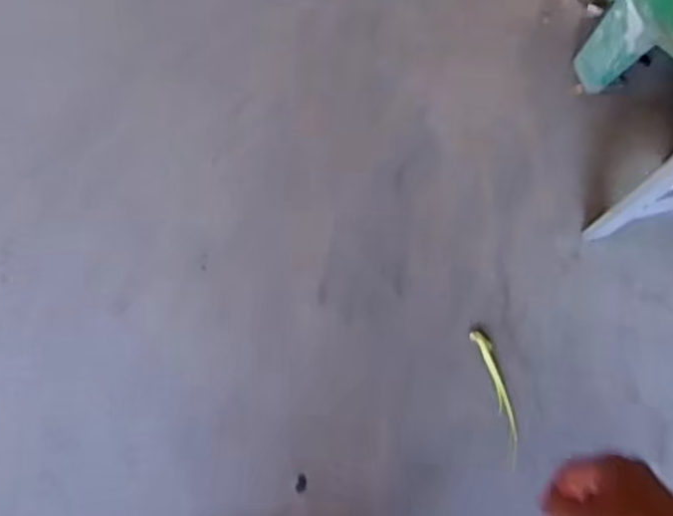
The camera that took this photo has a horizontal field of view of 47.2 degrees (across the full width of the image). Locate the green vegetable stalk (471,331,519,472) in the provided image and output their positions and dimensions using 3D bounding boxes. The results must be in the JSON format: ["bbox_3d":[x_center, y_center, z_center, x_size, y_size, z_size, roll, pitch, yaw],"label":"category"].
[{"bbox_3d":[0.315,0.268,1.487,0.038,0.011,0.265,-15,75,-5],"label":"green vegetable stalk"}]

